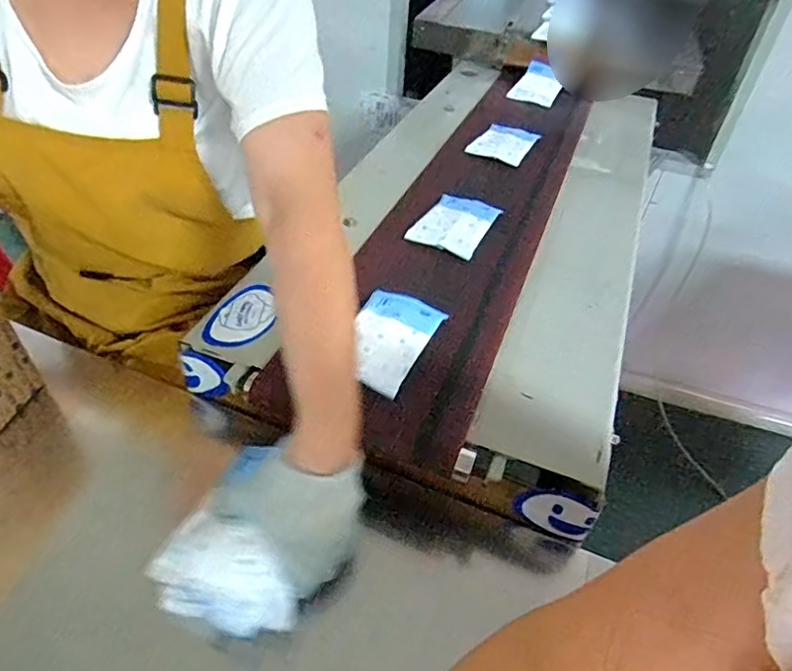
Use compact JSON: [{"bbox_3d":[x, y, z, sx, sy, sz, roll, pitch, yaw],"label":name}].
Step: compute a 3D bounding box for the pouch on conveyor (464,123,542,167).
[{"bbox_3d":[0.186,-0.327,0.949,0.087,0.019,0.117,25,47,18],"label":"pouch on conveyor"}]

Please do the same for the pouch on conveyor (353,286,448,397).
[{"bbox_3d":[-0.010,-0.002,0.577,0.084,0.015,0.135,22,46,15],"label":"pouch on conveyor"}]

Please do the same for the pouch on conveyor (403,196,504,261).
[{"bbox_3d":[0.083,-0.152,0.753,0.085,0.016,0.132,23,46,16],"label":"pouch on conveyor"}]

